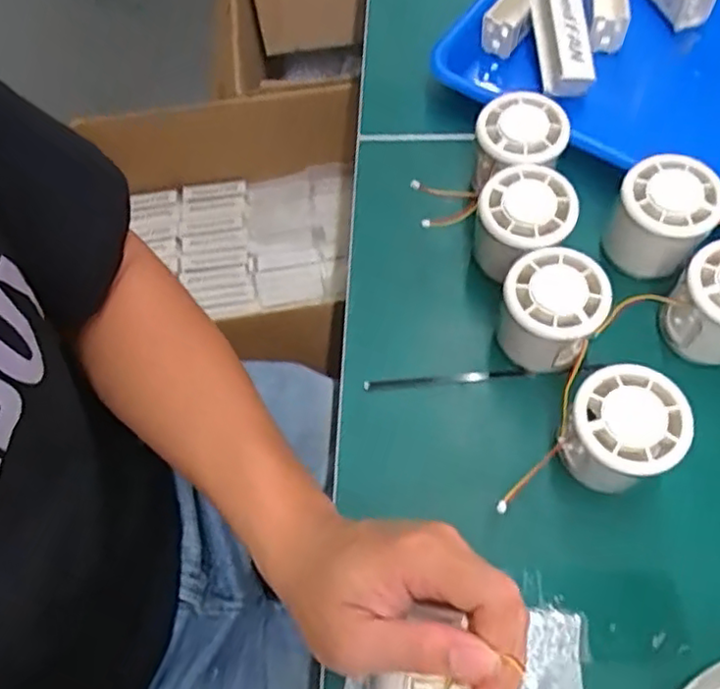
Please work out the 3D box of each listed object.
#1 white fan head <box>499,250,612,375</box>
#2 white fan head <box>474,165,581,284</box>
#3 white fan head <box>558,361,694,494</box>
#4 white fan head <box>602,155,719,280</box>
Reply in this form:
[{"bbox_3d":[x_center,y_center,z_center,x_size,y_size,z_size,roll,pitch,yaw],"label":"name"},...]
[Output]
[{"bbox_3d":[0.112,-0.018,0.388,0.055,0.060,0.052,36,72,18],"label":"white fan head"},{"bbox_3d":[0.101,-0.073,0.409,0.055,0.050,0.055,21,68,13],"label":"white fan head"},{"bbox_3d":[0.140,0.049,0.354,0.058,0.057,0.054,-1,65,3],"label":"white fan head"},{"bbox_3d":[0.187,-0.077,0.410,0.058,0.060,0.058,36,72,18],"label":"white fan head"}]

